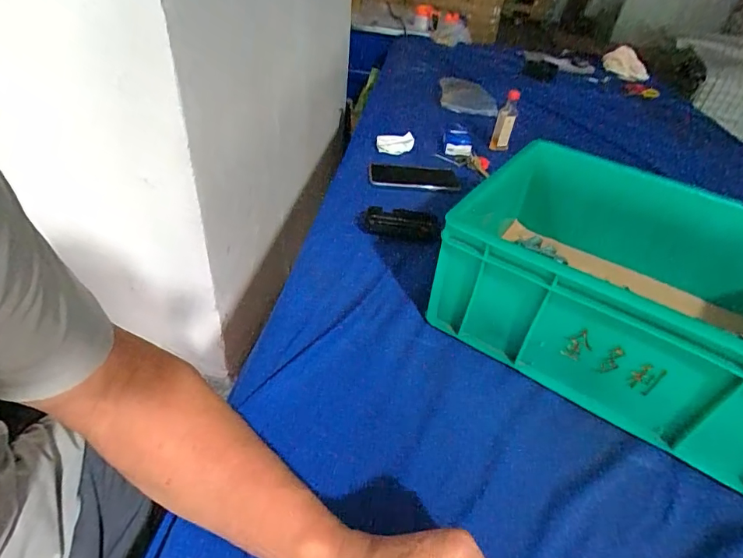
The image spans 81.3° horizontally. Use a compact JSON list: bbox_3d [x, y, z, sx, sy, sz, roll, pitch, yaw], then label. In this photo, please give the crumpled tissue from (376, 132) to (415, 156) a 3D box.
[{"bbox_3d":[0.050,-0.275,0.894,0.080,0.047,0.024,-2,40,-11],"label":"crumpled tissue"}]

